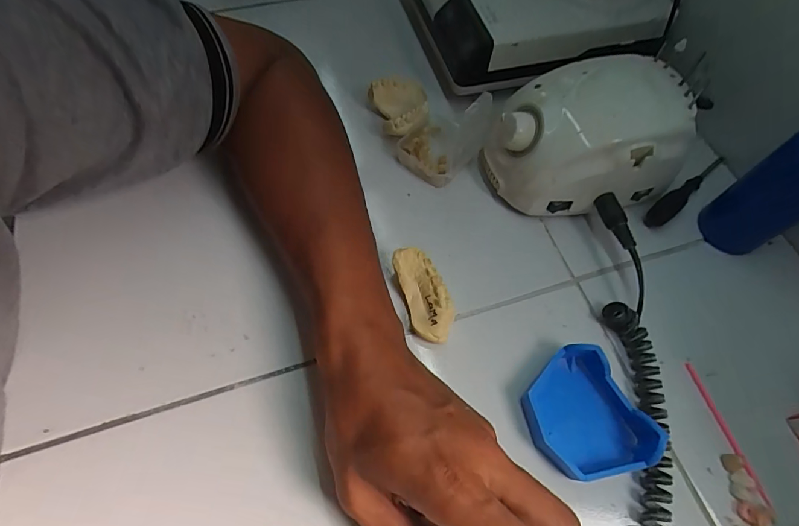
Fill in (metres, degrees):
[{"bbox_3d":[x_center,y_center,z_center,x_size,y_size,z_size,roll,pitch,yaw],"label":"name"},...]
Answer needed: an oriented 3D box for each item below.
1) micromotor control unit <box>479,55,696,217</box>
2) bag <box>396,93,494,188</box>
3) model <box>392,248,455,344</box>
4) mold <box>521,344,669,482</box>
[{"bbox_3d":[0.142,-0.096,0.339,0.139,0.081,0.098,-13,65,-9],"label":"micromotor control unit"},{"bbox_3d":[0.036,-0.107,0.344,0.062,0.070,0.061,-38,71,-19],"label":"bag"},{"bbox_3d":[0.018,0.025,0.307,0.030,0.031,0.067,-14,65,-10],"label":"model"},{"bbox_3d":[0.117,0.100,0.273,0.065,0.026,0.078,-26,68,-15],"label":"mold"}]

